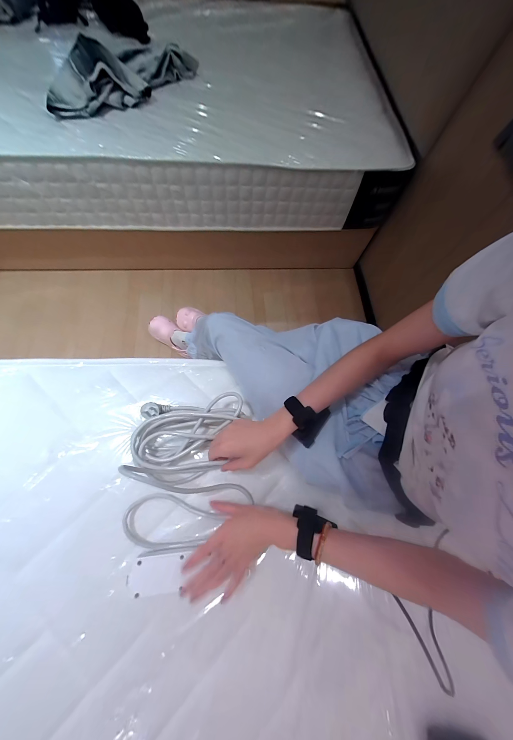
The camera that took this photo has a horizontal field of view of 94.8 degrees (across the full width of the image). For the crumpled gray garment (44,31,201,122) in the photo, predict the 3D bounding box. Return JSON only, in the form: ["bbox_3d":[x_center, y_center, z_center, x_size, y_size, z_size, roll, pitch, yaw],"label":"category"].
[{"bbox_3d":[-0.453,-0.970,0.769,0.255,0.089,0.481,31,72,8],"label":"crumpled gray garment"}]

